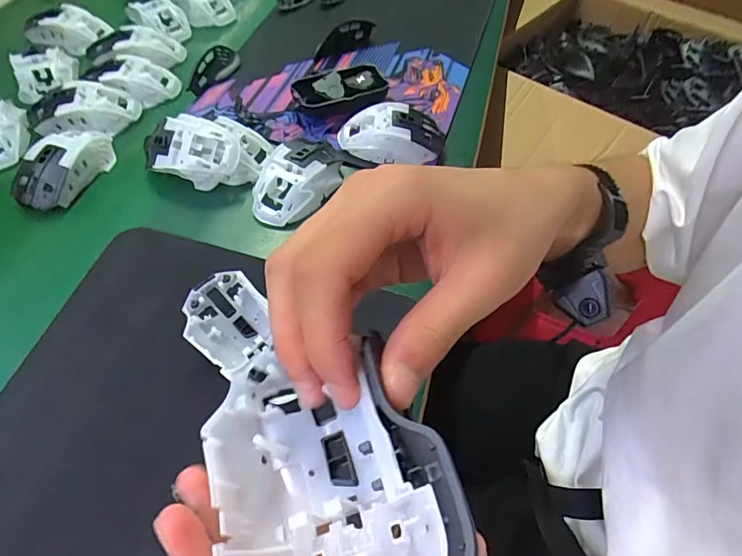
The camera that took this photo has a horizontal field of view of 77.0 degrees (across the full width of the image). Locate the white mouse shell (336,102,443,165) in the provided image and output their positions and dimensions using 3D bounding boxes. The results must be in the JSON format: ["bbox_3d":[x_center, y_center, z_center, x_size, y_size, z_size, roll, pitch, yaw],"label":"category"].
[{"bbox_3d":[0.024,-0.163,0.517,0.113,0.033,0.061,2,56,-2],"label":"white mouse shell"}]

